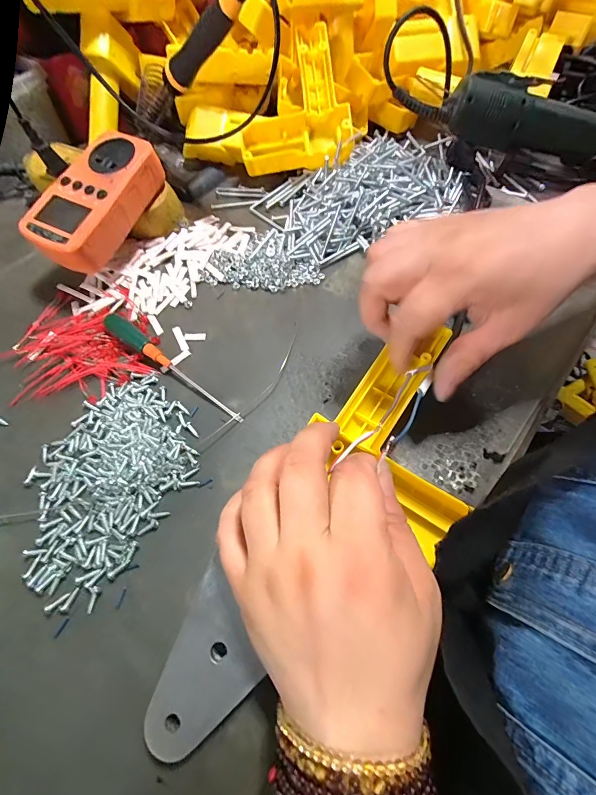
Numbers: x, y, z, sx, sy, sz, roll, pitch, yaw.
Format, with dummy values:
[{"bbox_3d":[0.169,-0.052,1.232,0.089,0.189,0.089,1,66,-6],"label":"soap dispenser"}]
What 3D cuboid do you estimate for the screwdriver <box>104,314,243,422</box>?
[{"bbox_3d":[-0.102,-0.026,0.279,0.150,0.013,0.016,35,68,18],"label":"screwdriver"}]

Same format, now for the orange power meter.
[{"bbox_3d":[-0.177,-0.172,0.307,0.070,0.043,0.125,21,65,12],"label":"orange power meter"}]

